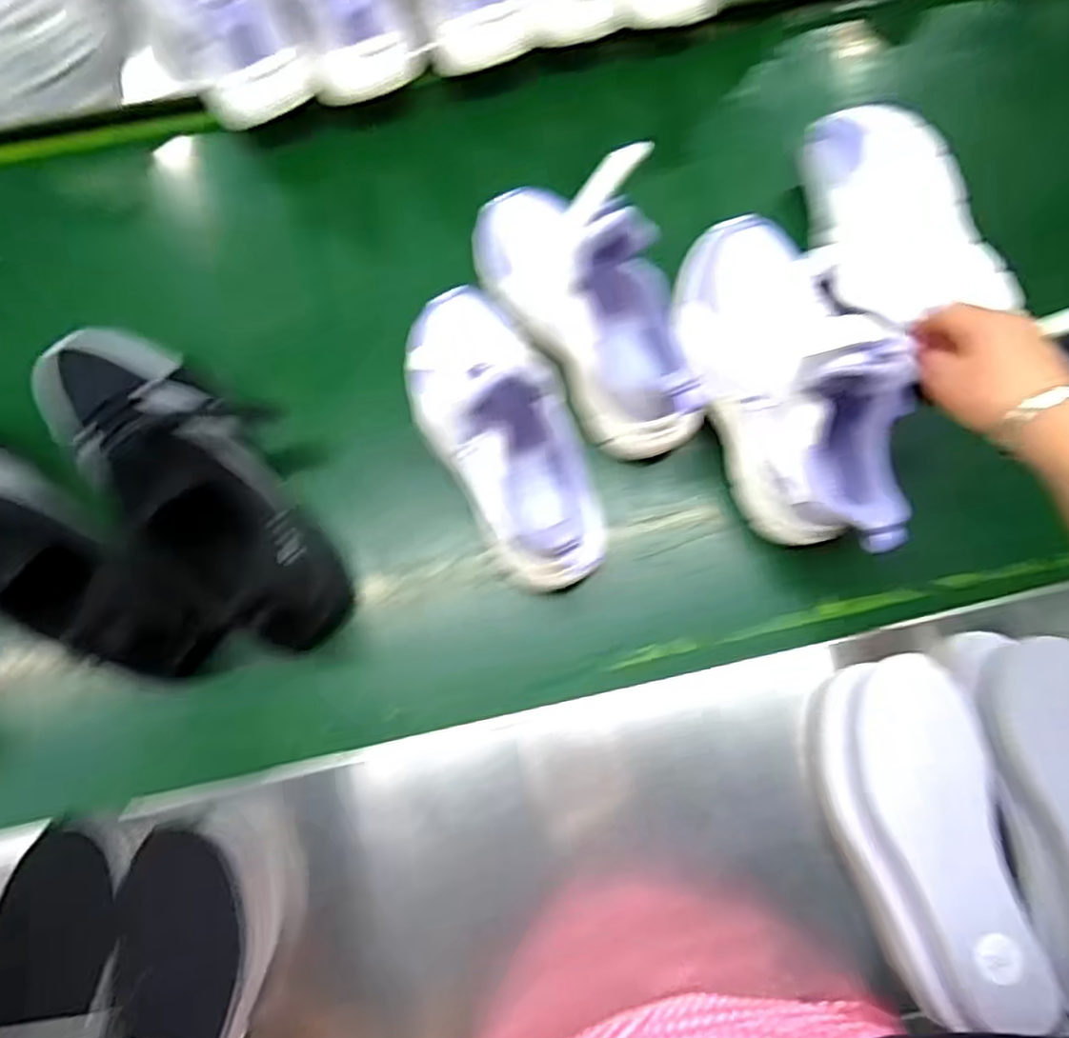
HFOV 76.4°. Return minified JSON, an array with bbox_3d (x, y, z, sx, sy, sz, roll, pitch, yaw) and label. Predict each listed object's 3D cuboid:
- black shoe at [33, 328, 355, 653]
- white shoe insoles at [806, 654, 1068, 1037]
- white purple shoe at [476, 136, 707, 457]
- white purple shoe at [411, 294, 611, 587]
[{"bbox_3d":[-0.243,-0.034,0.475,0.091,0.123,0.284,-43,82,-9],"label":"black shoe"},{"bbox_3d":[0.248,0.200,0.434,0.093,0.044,0.213,-15,79,-4],"label":"white shoe insoles"},{"bbox_3d":[0.036,-0.165,0.495,0.093,0.114,0.239,-27,80,-6],"label":"white purple shoe"},{"bbox_3d":[-0.025,-0.066,0.483,0.093,0.126,0.235,-24,79,-5],"label":"white purple shoe"}]

